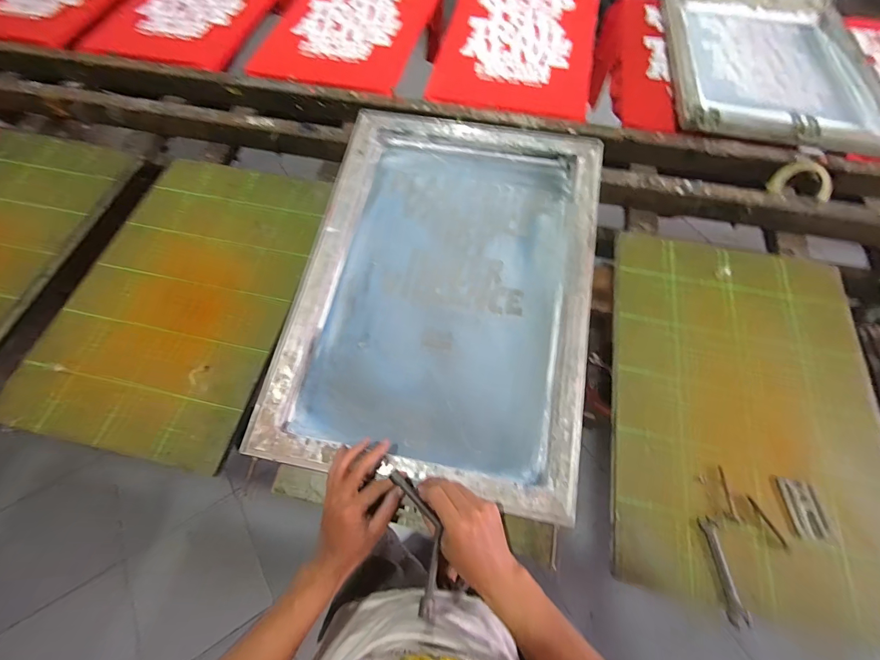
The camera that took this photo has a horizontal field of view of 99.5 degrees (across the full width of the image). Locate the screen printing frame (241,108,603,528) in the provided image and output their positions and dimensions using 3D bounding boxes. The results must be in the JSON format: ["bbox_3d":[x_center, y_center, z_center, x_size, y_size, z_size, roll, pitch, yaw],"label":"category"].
[{"bbox_3d":[0.011,-0.085,0.639,0.474,0.044,0.665,11,73,5],"label":"screen printing frame"}]

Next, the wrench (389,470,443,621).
[{"bbox_3d":[-0.022,0.248,0.448,0.045,0.019,0.157,-12,56,-5],"label":"wrench"}]

